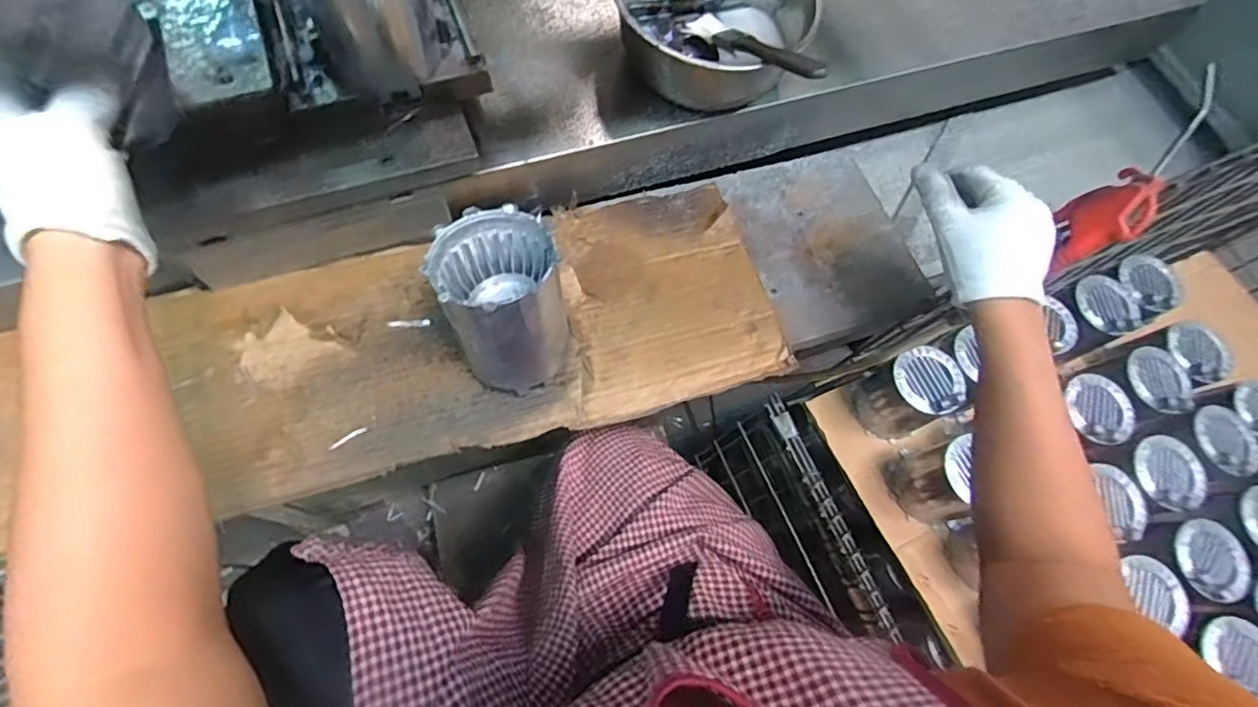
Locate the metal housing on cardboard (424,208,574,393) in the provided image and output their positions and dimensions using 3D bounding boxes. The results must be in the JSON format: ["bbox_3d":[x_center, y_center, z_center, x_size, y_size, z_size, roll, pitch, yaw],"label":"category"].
[{"bbox_3d":[-0.097,-0.040,0.475,0.091,0.124,0.100,2,69,-5],"label":"metal housing on cardboard"}]

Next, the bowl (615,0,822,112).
[{"bbox_3d":[0.074,-0.319,0.563,0.163,0.093,0.178,2,69,-5],"label":"bowl"}]

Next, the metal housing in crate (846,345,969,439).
[{"bbox_3d":[0.353,0.050,0.756,0.089,0.125,0.095,2,69,-5],"label":"metal housing in crate"}]

